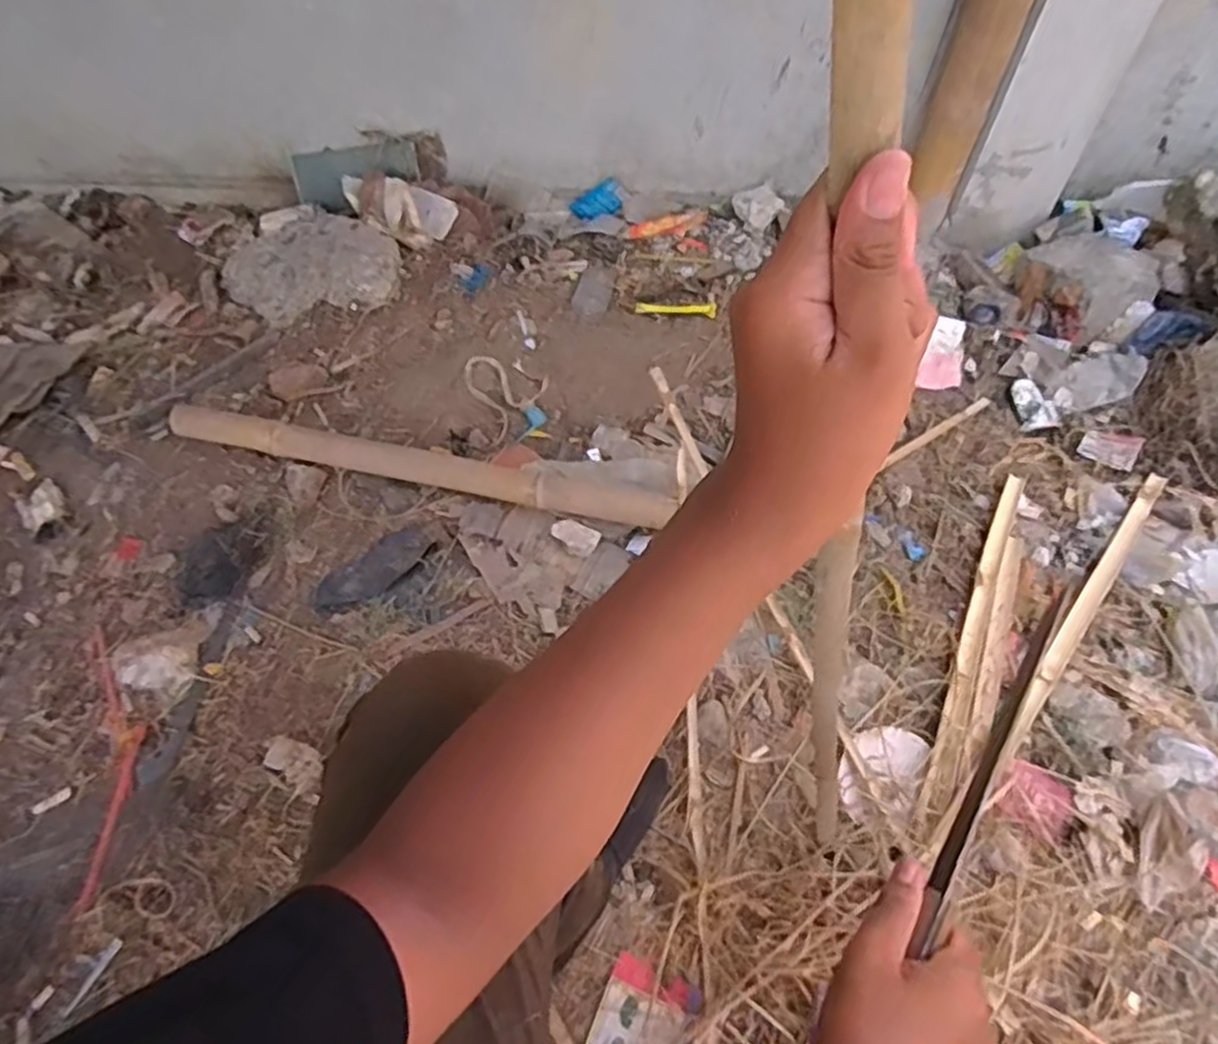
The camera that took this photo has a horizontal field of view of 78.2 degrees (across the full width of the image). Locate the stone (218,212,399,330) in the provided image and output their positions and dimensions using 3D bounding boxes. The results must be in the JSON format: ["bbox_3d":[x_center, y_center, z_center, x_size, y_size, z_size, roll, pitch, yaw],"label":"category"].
[{"bbox_3d":[-0.539,-0.476,1.319,0.282,0.074,0.330,-27,59,-18],"label":"stone"}]

